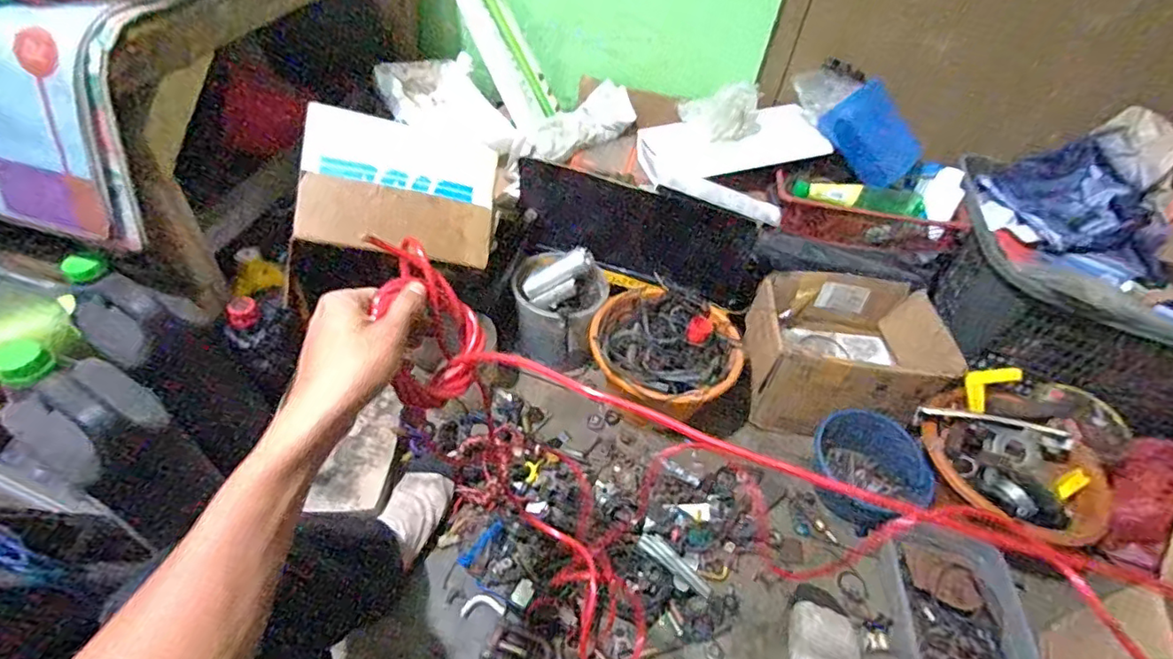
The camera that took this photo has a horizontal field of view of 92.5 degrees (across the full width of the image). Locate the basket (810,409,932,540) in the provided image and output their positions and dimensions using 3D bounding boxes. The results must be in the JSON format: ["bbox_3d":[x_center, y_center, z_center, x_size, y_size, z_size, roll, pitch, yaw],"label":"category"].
[{"bbox_3d":[0.469,0.234,0.924,0.156,0.106,0.179,11,47,3],"label":"basket"}]

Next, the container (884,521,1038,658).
[{"bbox_3d":[0.529,0.409,0.806,0.182,0.058,0.236,16,48,8],"label":"container"}]

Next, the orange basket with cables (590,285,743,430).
[{"bbox_3d":[0.130,0.055,0.981,0.242,0.180,0.247,3,47,-4],"label":"orange basket with cables"}]

